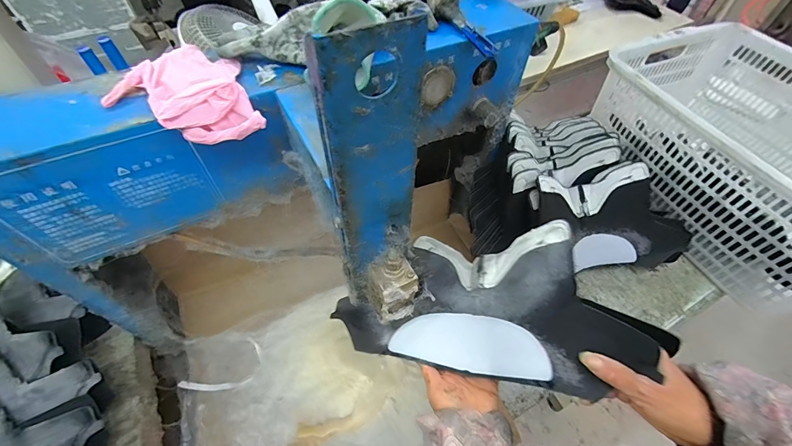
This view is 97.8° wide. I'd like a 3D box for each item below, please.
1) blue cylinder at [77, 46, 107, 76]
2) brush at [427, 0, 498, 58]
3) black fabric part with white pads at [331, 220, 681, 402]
[{"bbox_3d":[-0.764,-0.408,0.870,0.029,0.065,0.025,-32,61,-23],"label":"blue cylinder"},{"bbox_3d":[0.084,-0.258,0.438,0.036,0.030,0.125,-31,80,-22],"label":"brush"},{"bbox_3d":[0.098,0.088,0.437,0.356,0.064,0.185,-6,51,35],"label":"black fabric part with white pads"}]

